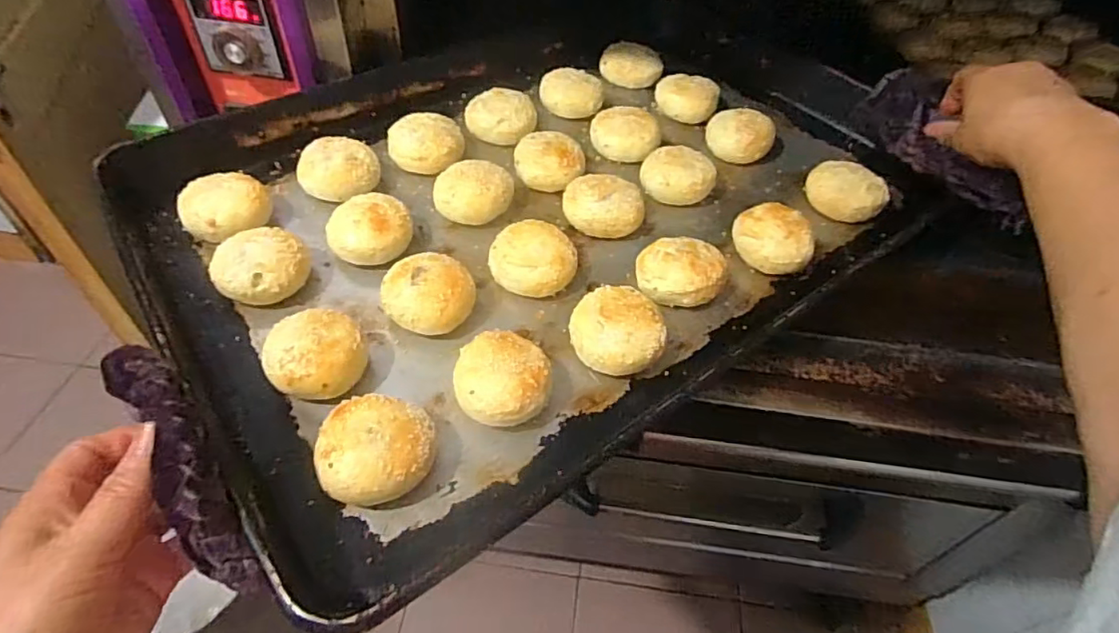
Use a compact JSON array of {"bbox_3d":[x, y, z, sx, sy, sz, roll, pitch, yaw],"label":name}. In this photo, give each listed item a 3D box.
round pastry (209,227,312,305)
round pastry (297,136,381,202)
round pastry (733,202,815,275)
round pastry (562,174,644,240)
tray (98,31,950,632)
[{"bbox_3d":[-0.202,-0.034,0.398,0.058,0.035,0.058,1,47,-1],"label":"round pastry"},{"bbox_3d":[-0.174,-0.111,0.466,0.060,0.038,0.062,1,47,-1],"label":"round pastry"},{"bbox_3d":[0.162,-0.060,0.444,0.052,0.024,0.054,5,47,2],"label":"round pastry"},{"bbox_3d":[0.036,-0.090,0.467,0.061,0.025,0.061,1,47,-1],"label":"round pastry"},{"bbox_3d":[0.010,-0.106,0.475,0.604,0.052,0.392,-31,56,-27],"label":"tray"}]

